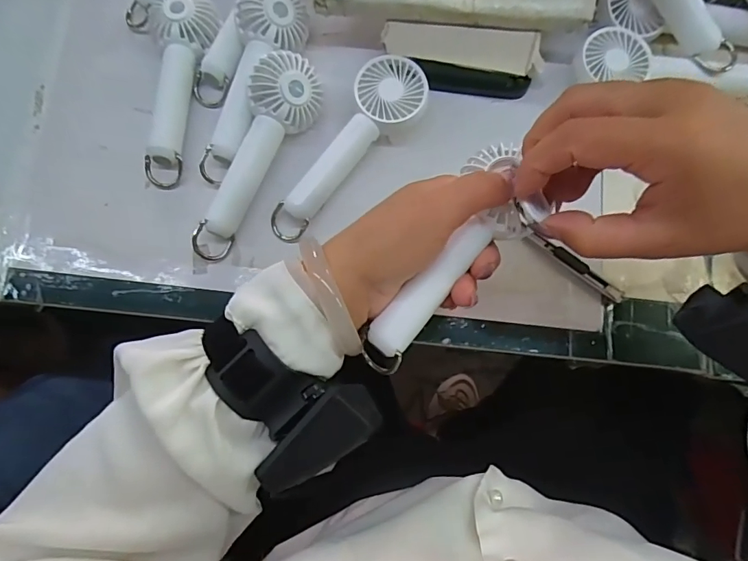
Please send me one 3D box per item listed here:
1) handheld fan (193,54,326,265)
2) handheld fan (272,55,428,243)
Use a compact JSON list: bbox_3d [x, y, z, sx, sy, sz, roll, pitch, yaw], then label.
[{"bbox_3d":[-0.095,-0.097,0.350,0.049,0.046,0.165,31,79,7],"label":"handheld fan"},{"bbox_3d":[-0.019,-0.099,0.360,0.051,0.033,0.162,35,77,9],"label":"handheld fan"}]

